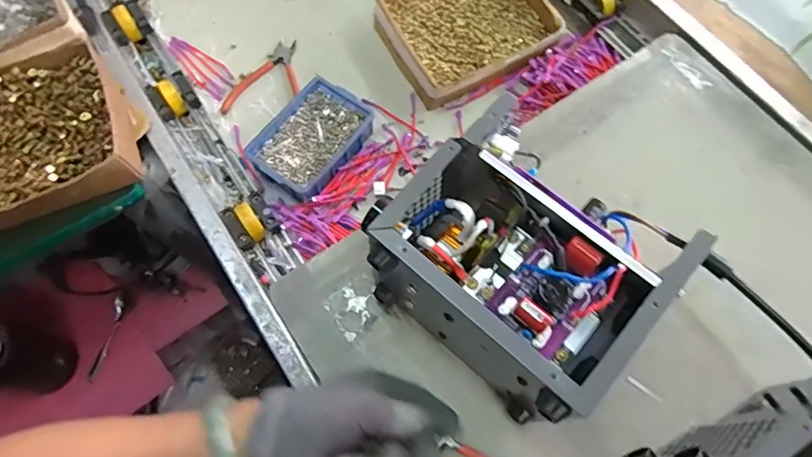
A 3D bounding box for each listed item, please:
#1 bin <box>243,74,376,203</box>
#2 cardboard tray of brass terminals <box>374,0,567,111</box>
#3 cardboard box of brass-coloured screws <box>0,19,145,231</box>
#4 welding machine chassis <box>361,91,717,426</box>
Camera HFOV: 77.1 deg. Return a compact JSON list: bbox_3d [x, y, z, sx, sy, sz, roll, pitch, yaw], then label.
[{"bbox_3d":[-0.117,-0.112,0.651,0.102,0.045,0.153,34,72,12],"label":"bin"},{"bbox_3d":[0.082,-0.290,0.716,0.219,0.040,0.198,-26,71,-10],"label":"cardboard tray of brass terminals"},{"bbox_3d":[-0.418,-0.100,0.553,0.214,0.052,0.201,-27,71,-10],"label":"cardboard box of brass-coloured screws"},{"bbox_3d":[0.097,0.038,0.460,0.209,0.148,0.189,39,74,14],"label":"welding machine chassis"}]

